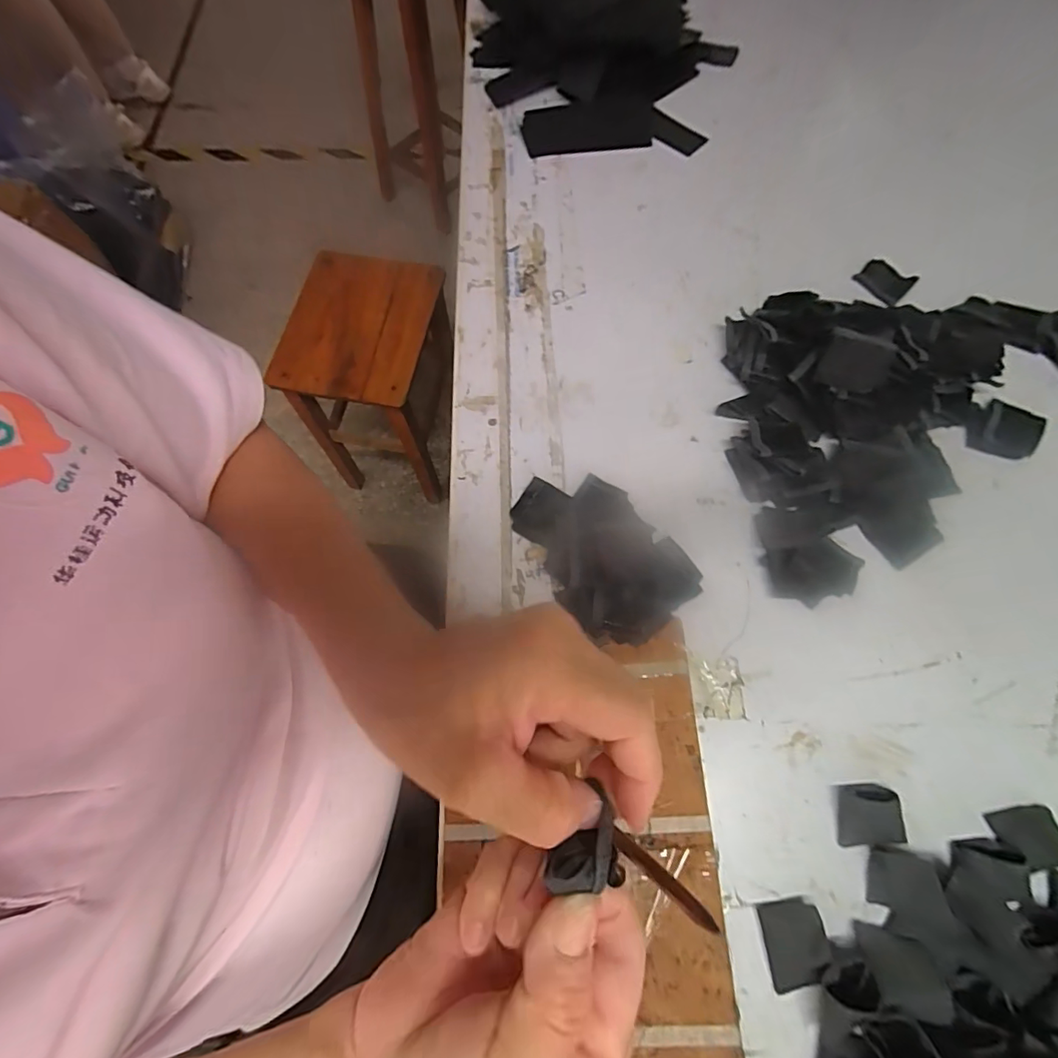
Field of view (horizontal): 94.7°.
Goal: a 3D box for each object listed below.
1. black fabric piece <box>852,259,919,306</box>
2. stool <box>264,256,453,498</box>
[{"bbox_3d":[0.376,-0.263,0.515,0.050,0.007,0.038,42,85,11],"label":"black fabric piece"},{"bbox_3d":[-0.302,-0.292,1.087,0.250,0.480,0.325,11,69,3],"label":"stool"}]

